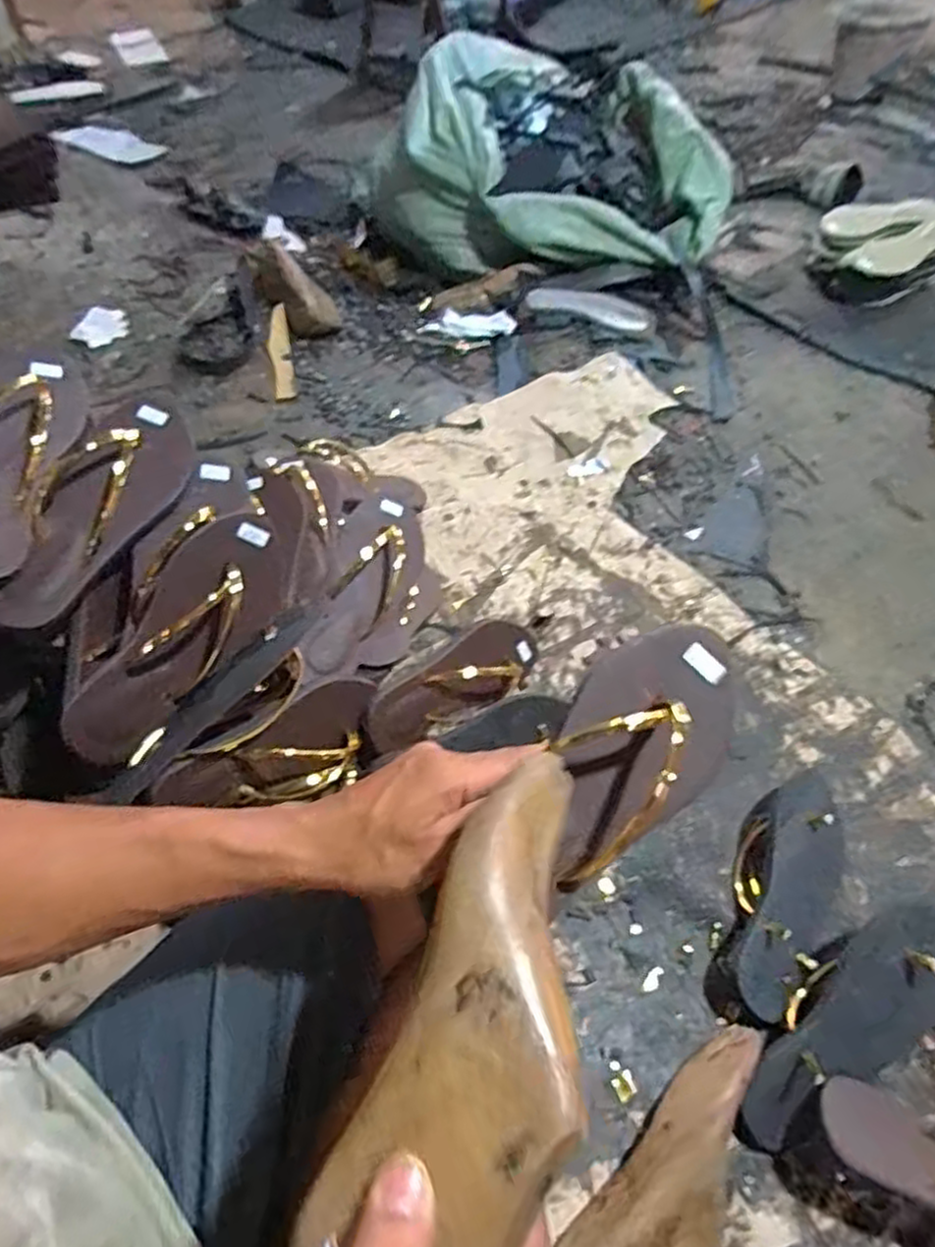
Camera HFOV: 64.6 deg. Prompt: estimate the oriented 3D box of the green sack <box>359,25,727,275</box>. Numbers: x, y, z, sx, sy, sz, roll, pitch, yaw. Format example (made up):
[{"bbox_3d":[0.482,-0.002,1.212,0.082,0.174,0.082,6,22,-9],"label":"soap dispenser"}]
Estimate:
[{"bbox_3d":[0.135,-0.869,1.406,0.679,0.245,0.385,5,53,2],"label":"green sack"}]

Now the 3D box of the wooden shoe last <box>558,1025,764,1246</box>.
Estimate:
[{"bbox_3d":[0.162,0.423,0.554,0.231,0.071,0.083,-38,63,-26],"label":"wooden shoe last"}]

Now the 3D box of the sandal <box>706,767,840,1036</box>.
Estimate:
[{"bbox_3d":[0.295,0.250,0.699,0.104,0.060,0.244,35,60,22],"label":"sandal"}]

